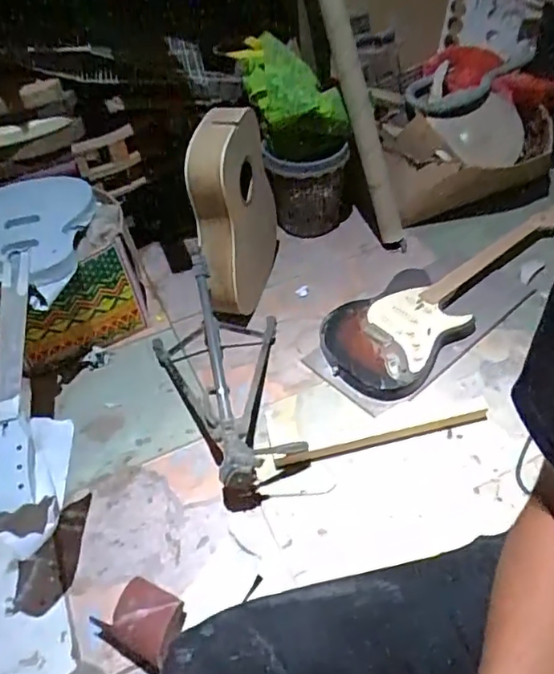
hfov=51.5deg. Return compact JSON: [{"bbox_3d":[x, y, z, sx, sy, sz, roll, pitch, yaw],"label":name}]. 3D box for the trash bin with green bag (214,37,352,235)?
[{"bbox_3d":[0.062,-0.557,1.739,0.276,0.491,0.383,-18,46,-11],"label":"trash bin with green bag"}]

